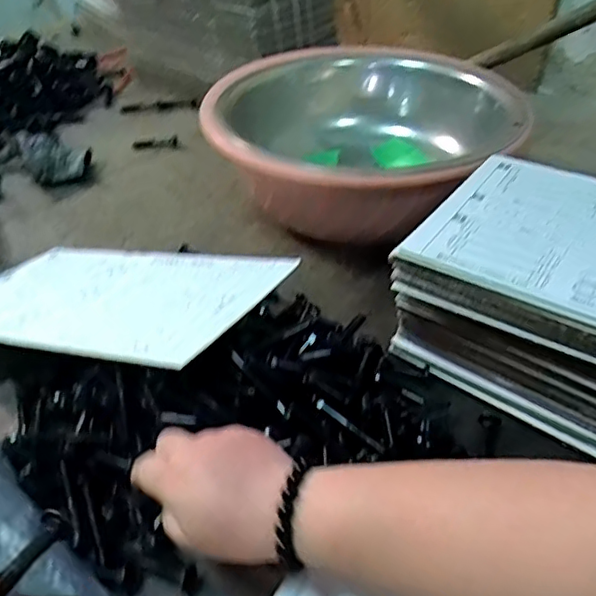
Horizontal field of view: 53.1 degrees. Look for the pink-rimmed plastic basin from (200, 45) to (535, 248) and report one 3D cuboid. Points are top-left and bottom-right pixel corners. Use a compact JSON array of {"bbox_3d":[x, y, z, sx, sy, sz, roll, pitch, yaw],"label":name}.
[{"bbox_3d":[0.084,-0.175,0.711,0.312,0.143,0.334,-1,41,1],"label":"pink-rimmed plastic basin"}]

